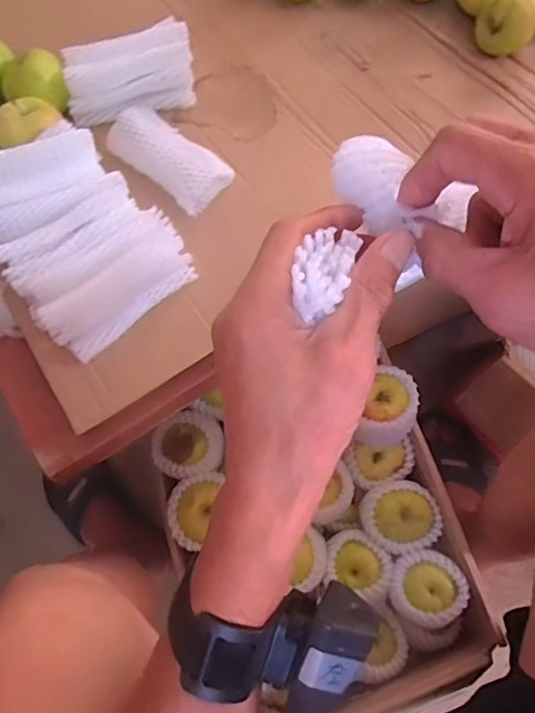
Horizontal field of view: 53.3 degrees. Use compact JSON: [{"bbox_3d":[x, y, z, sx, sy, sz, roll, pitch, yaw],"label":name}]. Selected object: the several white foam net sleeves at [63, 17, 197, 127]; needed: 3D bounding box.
[{"bbox_3d":[-0.138,-0.282,0.541,0.129,0.058,0.061,-17,70,-5],"label":"several white foam net sleeves"}]

